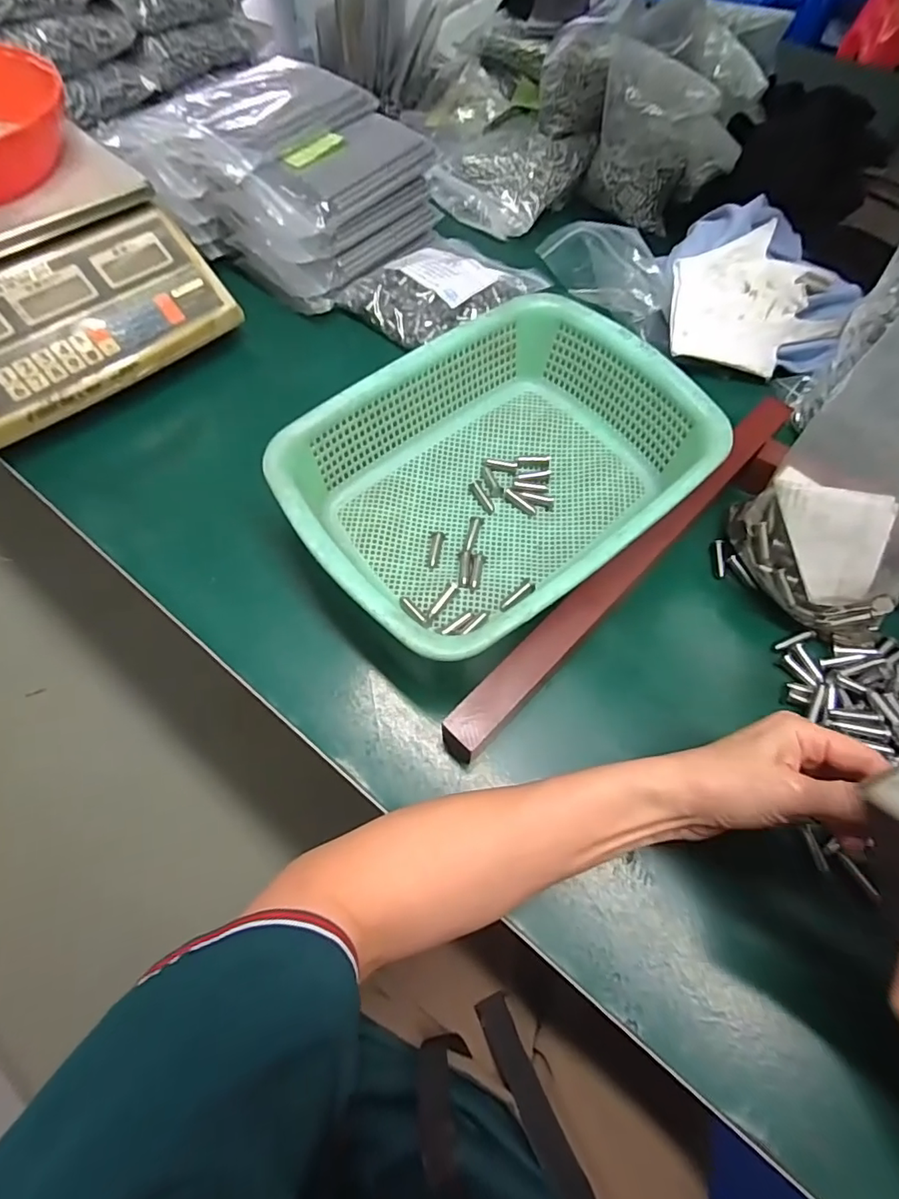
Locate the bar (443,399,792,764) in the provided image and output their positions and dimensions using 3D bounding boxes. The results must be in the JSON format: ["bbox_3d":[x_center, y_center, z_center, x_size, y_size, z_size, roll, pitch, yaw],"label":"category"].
[{"bbox_3d":[0.144,-0.036,0.400,0.028,0.040,0.402,41,71,18],"label":"bar"}]

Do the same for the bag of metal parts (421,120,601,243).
[{"bbox_3d":[0.068,-0.512,0.638,0.159,0.055,0.142,32,68,15],"label":"bag of metal parts"}]

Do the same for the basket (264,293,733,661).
[{"bbox_3d":[0.037,-0.090,0.411,0.292,0.083,0.216,-36,69,-16],"label":"basket"}]

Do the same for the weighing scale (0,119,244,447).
[{"bbox_3d":[-0.374,-0.296,0.474,0.254,0.096,0.254,-39,70,-17],"label":"weighing scale"}]

